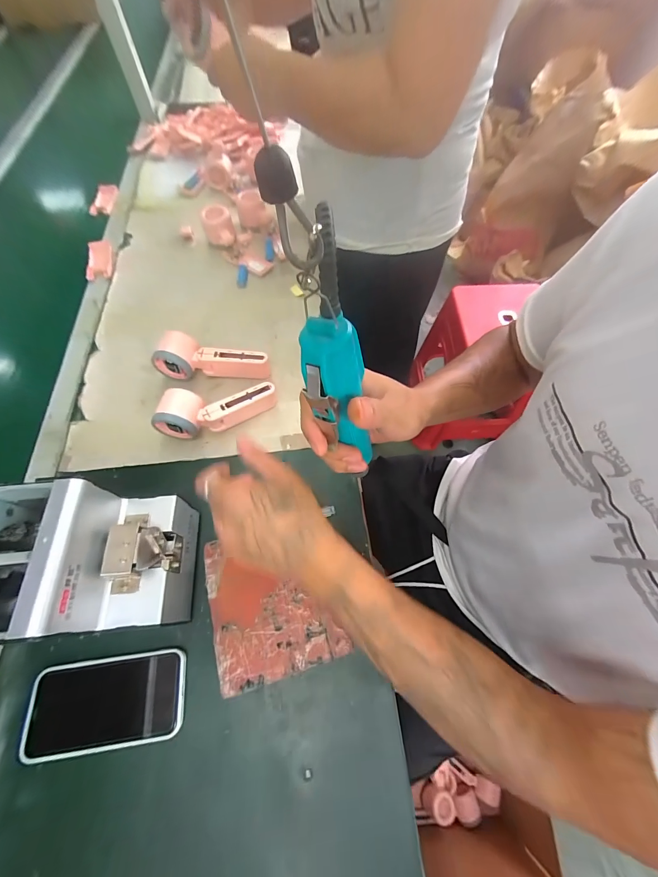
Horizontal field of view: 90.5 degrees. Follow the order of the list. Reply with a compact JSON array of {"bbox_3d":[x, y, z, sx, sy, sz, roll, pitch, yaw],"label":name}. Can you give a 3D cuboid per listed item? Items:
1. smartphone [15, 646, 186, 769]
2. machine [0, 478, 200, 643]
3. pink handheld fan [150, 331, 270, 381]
[{"bbox_3d":[-0.222,0.264,0.327,0.146,0.009,0.075,-7,63,-3],"label":"smartphone"},{"bbox_3d":[-0.242,0.122,0.323,0.173,0.149,0.125,-5,63,-2],"label":"machine"},{"bbox_3d":[-0.179,-0.126,0.503,0.172,0.058,0.049,-1,63,0],"label":"pink handheld fan"}]

